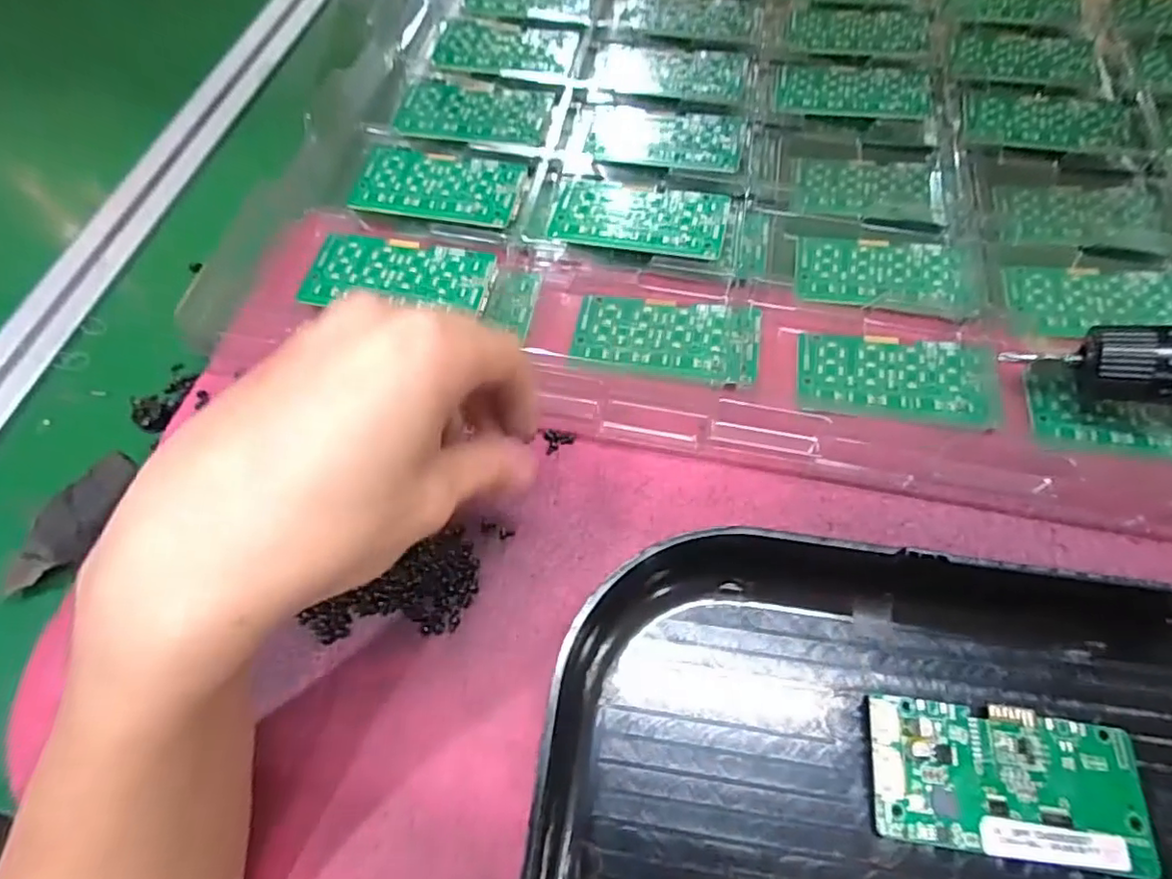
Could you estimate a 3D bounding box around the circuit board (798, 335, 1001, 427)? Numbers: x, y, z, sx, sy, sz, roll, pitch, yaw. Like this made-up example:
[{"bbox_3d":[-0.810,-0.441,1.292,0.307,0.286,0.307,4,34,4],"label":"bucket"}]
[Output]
[{"bbox_3d":[0.155,-0.031,0.307,0.093,0.004,0.047,7,63,10],"label":"circuit board"}]

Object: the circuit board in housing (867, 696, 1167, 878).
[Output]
[{"bbox_3d":[0.153,0.125,0.225,0.094,0.008,0.048,8,65,4],"label":"circuit board in housing"}]

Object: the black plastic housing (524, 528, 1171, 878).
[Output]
[{"bbox_3d":[0.157,0.118,0.210,0.362,0.049,0.177,-1,64,1],"label":"black plastic housing"}]

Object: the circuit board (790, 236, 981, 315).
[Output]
[{"bbox_3d":[0.167,-0.092,0.339,0.096,0.004,0.047,6,63,9],"label":"circuit board"}]

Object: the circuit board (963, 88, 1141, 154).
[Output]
[{"bbox_3d":[0.289,-0.201,0.386,0.098,0.006,0.054,9,65,4],"label":"circuit board"}]

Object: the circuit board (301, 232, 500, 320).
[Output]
[{"bbox_3d":[-0.096,-0.083,0.320,0.095,0.011,0.047,11,65,5],"label":"circuit board"}]

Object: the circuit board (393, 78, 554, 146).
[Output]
[{"bbox_3d":[-0.069,-0.203,0.381,0.092,0.004,0.050,10,65,5],"label":"circuit board"}]

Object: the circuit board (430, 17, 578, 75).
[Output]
[{"bbox_3d":[-0.054,-0.263,0.413,0.091,0.004,0.055,8,65,4],"label":"circuit board"}]

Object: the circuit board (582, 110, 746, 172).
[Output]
[{"bbox_3d":[0.048,-0.181,0.372,0.092,0.005,0.050,8,65,4],"label":"circuit board"}]

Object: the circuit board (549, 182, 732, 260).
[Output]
[{"bbox_3d":[0.030,-0.123,0.340,0.093,0.005,0.046,7,63,9],"label":"circuit board"}]

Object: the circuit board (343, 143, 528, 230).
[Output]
[{"bbox_3d":[-0.083,-0.144,0.350,0.095,0.005,0.053,10,65,5],"label":"circuit board"}]

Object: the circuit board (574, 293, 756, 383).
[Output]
[{"bbox_3d":[0.041,-0.053,0.317,0.093,0.010,0.046,10,65,5],"label":"circuit board"}]

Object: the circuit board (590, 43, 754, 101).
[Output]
[{"bbox_3d":[0.056,-0.242,0.403,0.098,0.004,0.054,7,65,3],"label":"circuit board"}]

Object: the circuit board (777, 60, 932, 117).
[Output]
[{"bbox_3d":[0.173,-0.227,0.398,0.096,0.007,0.051,3,64,1],"label":"circuit board"}]

